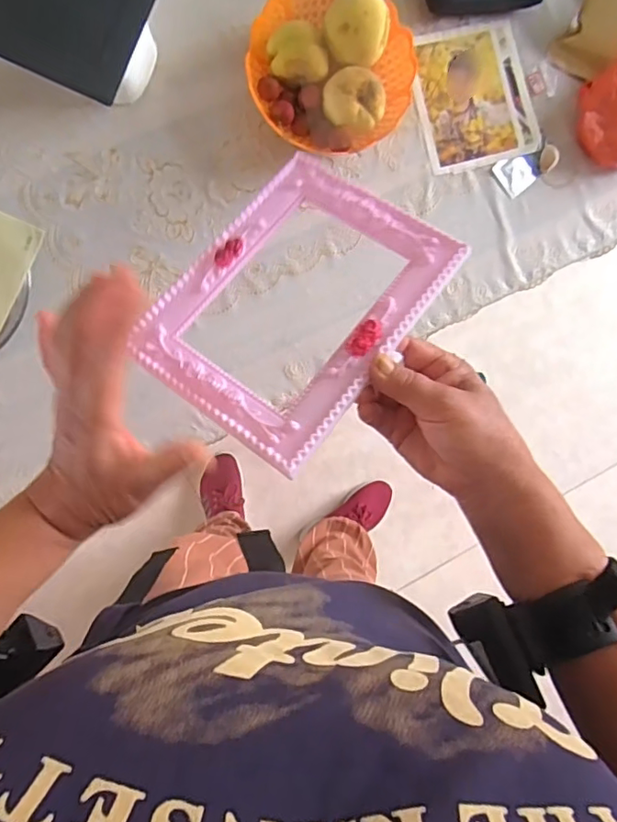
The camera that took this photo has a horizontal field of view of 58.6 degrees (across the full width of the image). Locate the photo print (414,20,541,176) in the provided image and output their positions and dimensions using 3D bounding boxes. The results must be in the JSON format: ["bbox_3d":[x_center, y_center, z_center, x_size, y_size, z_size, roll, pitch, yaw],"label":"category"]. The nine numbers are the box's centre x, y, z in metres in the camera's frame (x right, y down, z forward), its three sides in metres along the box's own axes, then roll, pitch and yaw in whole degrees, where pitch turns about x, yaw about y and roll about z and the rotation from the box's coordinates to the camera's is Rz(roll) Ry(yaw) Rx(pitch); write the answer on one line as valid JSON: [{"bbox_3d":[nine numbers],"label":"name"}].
[{"bbox_3d":[0.220,-0.420,0.734,0.153,0.005,0.177,-15,92,-6],"label":"photo print"}]

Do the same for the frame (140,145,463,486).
[{"bbox_3d":[-0.009,-0.079,0.387,0.156,0.010,0.205,35,76,16],"label":"frame"}]

